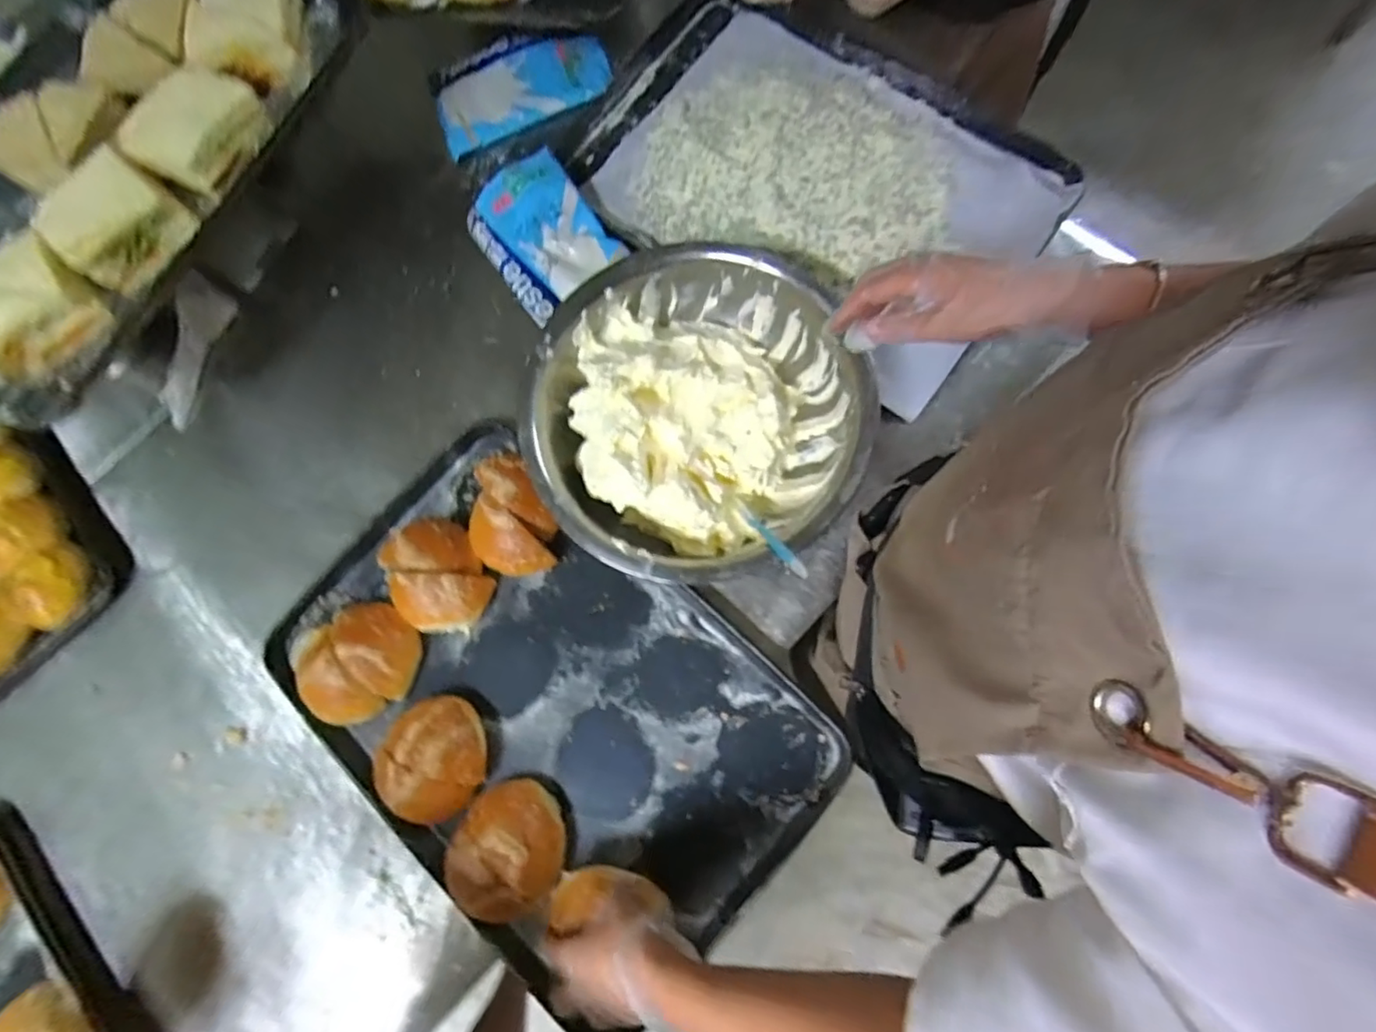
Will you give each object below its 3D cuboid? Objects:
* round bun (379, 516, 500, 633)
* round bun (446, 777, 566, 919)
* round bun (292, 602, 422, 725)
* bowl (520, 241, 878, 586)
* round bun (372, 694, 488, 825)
[{"bbox_3d":[-0.297,0.069,0.691,0.104,0.066,0.136,-34,77,-3],"label":"round bun"},{"bbox_3d":[-0.186,0.348,0.609,0.113,0.060,0.127,21,80,9],"label":"round bun"},{"bbox_3d":[-0.385,0.167,0.681,0.142,0.064,0.128,-27,77,-1],"label":"round bun"},{"bbox_3d":[0.011,-0.104,0.665,0.351,0.110,0.360,0,75,1],"label":"bowl"},{"bbox_3d":[-0.277,0.265,0.639,0.116,0.073,0.114,-1,77,5],"label":"round bun"}]

